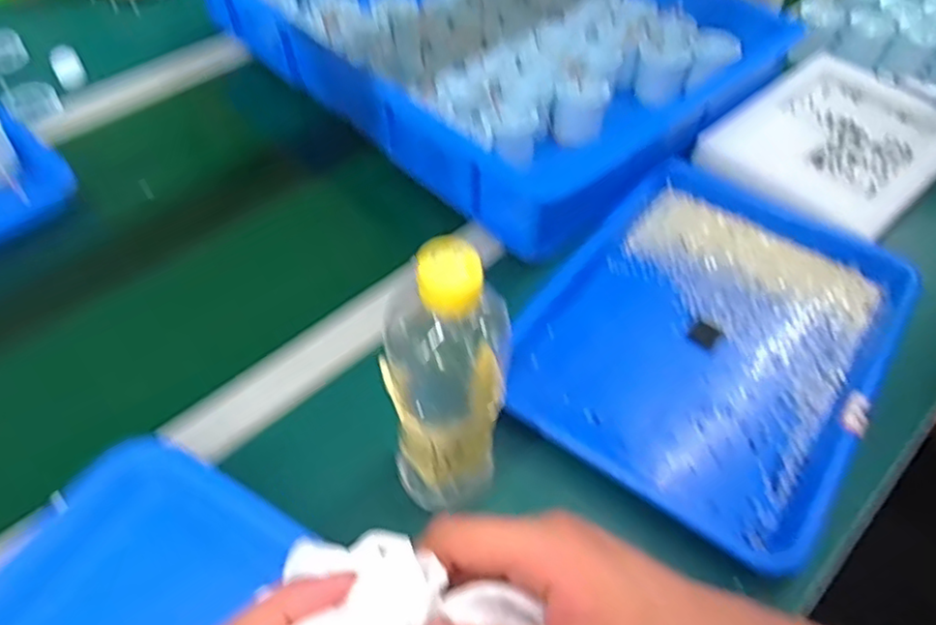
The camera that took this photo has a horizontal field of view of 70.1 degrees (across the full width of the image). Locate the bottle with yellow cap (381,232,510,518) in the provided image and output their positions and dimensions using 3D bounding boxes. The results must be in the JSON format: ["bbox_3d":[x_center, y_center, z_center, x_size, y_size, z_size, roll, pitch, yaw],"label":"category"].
[{"bbox_3d":[-0.012,0.052,0.384,0.062,0.222,0.053,2,52,1],"label":"bottle with yellow cap"}]

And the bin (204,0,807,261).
[{"bbox_3d":[0.007,-0.351,0.771,0.419,0.075,0.593,-36,63,-25],"label":"bin"}]

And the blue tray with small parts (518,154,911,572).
[{"bbox_3d":[0.196,0.014,0.546,0.253,0.031,0.334,33,59,20],"label":"blue tray with small parts"}]

